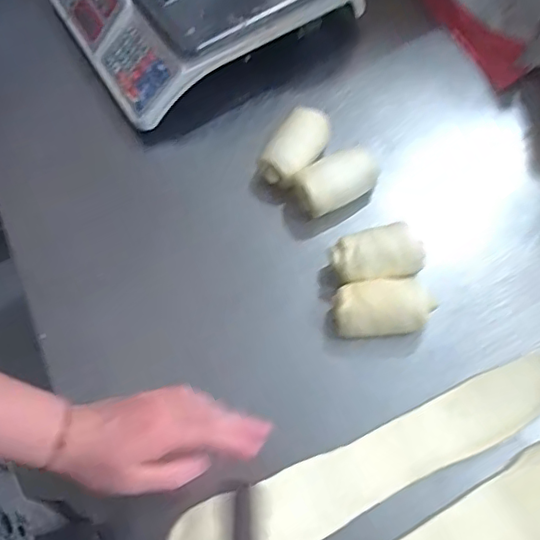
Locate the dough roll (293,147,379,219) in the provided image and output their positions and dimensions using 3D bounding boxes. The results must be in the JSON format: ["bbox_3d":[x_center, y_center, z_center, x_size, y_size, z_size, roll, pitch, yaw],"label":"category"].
[{"bbox_3d":[0.077,-0.103,0.619,0.104,0.044,0.052,-29,68,-9],"label":"dough roll"}]

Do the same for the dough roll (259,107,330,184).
[{"bbox_3d":[0.032,-0.140,0.642,0.057,0.054,0.099,29,71,14],"label":"dough roll"}]

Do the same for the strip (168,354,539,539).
[{"bbox_3d":[0.095,0.184,0.521,0.397,0.007,0.072,-25,68,-8],"label":"strip"}]

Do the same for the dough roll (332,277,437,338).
[{"bbox_3d":[0.115,0.038,0.563,0.103,0.047,0.056,-6,67,0],"label":"dough roll"}]

